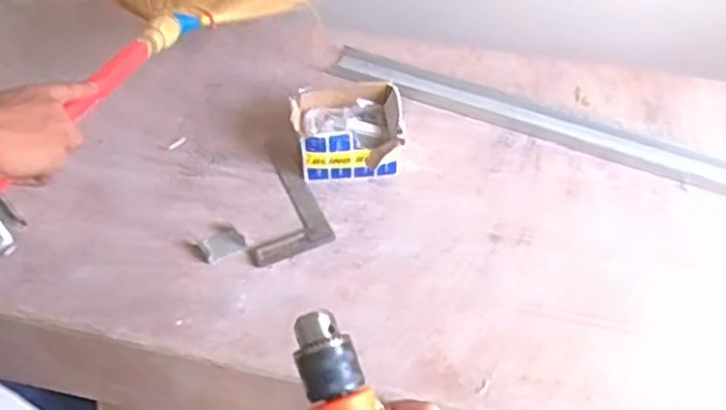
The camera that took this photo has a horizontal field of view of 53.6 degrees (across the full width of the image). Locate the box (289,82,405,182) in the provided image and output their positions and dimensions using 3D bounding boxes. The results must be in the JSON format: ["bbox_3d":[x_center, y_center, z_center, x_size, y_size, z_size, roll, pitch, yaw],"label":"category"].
[{"bbox_3d":[-0.020,-0.095,0.960,0.143,0.078,0.110,-3,51,-2],"label":"box"}]

